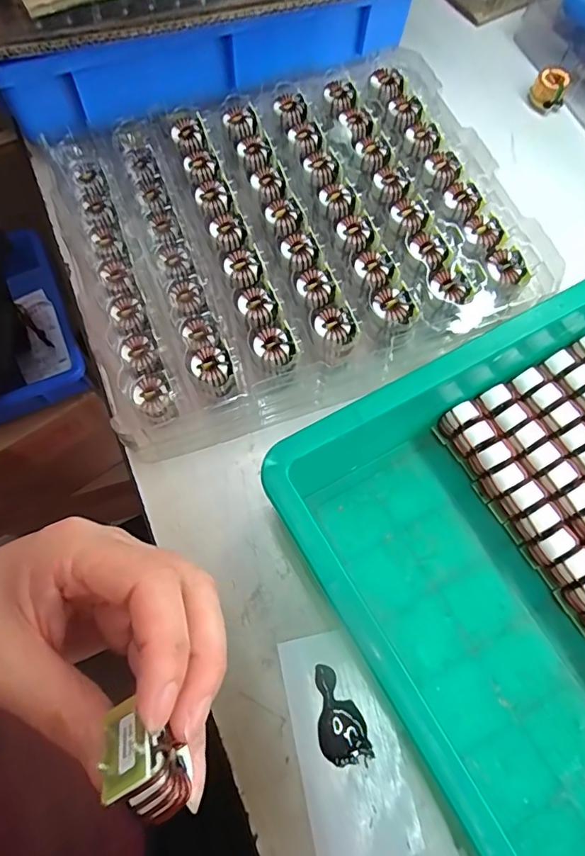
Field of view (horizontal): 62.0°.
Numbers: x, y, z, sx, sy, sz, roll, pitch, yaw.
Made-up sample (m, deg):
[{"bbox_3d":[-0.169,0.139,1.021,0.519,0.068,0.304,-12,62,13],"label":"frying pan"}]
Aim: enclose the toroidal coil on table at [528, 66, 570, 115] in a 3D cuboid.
[{"bbox_3d":[0.224,-0.293,0.424,0.026,0.023,0.025,0,69,1],"label":"toroidal coil on table"}]

